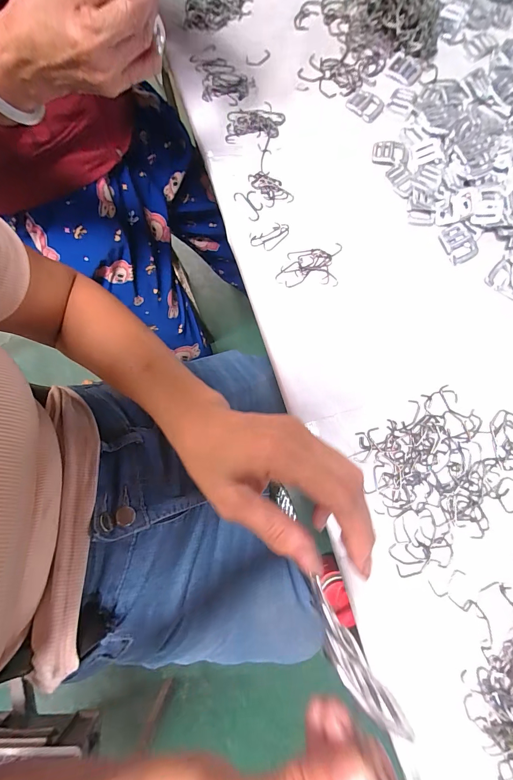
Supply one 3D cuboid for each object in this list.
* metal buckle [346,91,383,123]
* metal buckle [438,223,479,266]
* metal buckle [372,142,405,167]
[{"bbox_3d":[0.144,-0.376,0.435,0.039,0.006,0.047,-44,81,-7],"label":"metal buckle"},{"bbox_3d":[0.234,-0.170,0.382,0.031,0.004,0.044,-31,88,8],"label":"metal buckle"},{"bbox_3d":[0.165,-0.296,0.411,0.038,0.004,0.033,12,79,3],"label":"metal buckle"}]

